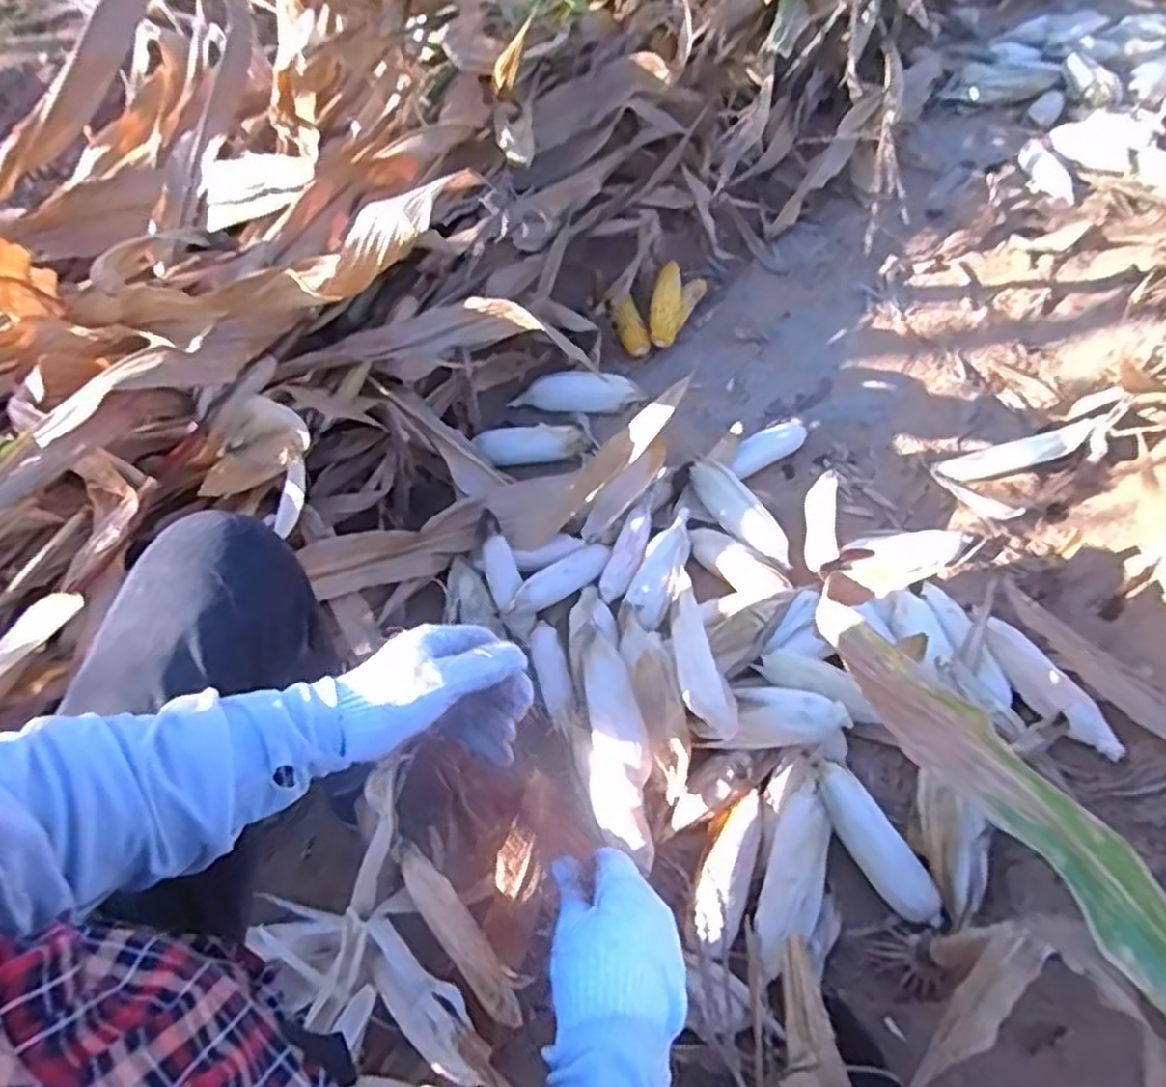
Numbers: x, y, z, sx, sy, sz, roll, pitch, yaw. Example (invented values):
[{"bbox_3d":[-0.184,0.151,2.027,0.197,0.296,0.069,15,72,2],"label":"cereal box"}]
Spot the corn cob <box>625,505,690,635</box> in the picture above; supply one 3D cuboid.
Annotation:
[{"bbox_3d":[0.119,0.031,1.115,0.064,0.041,0.228,18,56,13],"label":"corn cob"}]

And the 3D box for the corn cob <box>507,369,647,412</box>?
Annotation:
[{"bbox_3d":[-0.008,-0.274,1.359,0.229,0.054,0.058,-3,54,-2],"label":"corn cob"}]

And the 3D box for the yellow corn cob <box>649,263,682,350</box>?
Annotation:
[{"bbox_3d":[0.162,-0.463,1.433,0.057,0.044,0.180,9,81,7],"label":"yellow corn cob"}]

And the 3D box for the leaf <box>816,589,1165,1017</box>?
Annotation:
[{"bbox_3d":[0.406,0.249,0.680,0.047,0.098,0.511,-31,60,-21],"label":"leaf"}]

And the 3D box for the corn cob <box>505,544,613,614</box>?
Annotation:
[{"bbox_3d":[-0.039,0.052,1.091,0.198,0.037,0.047,-32,60,-21],"label":"corn cob"}]

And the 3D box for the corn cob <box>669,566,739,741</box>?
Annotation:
[{"bbox_3d":[0.133,0.131,0.907,0.053,0.043,0.212,-11,55,-8],"label":"corn cob"}]

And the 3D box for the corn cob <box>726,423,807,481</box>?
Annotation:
[{"bbox_3d":[0.312,-0.159,1.265,0.161,0.047,0.049,-25,58,-17],"label":"corn cob"}]

